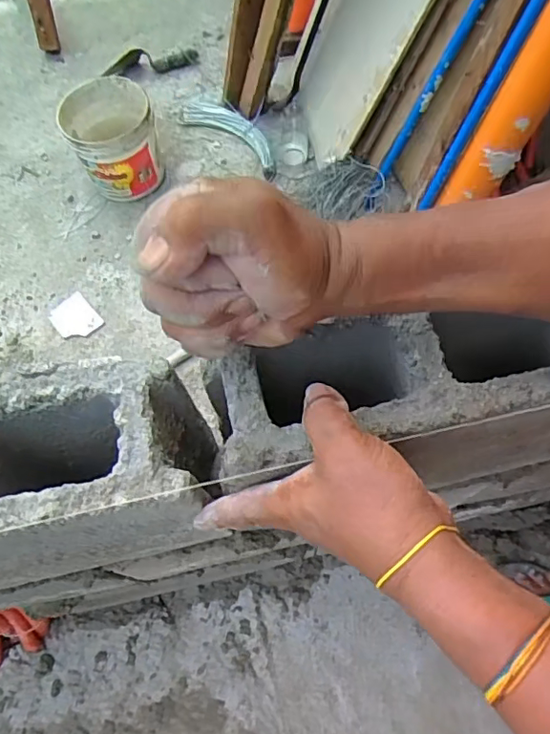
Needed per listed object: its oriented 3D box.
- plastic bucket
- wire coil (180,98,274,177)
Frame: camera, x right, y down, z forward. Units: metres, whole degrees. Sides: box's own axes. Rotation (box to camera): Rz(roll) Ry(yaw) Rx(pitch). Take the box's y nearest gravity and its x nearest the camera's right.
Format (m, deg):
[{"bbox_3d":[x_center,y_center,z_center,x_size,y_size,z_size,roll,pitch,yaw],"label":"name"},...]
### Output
[{"bbox_3d":[-0.367,-0.519,1.237,0.200,0.153,0.208,-28,68,-10],"label":"plastic bucket"},{"bbox_3d":[-0.100,-0.586,1.356,0.097,0.033,0.345,-42,71,-16],"label":"wire coil"}]

